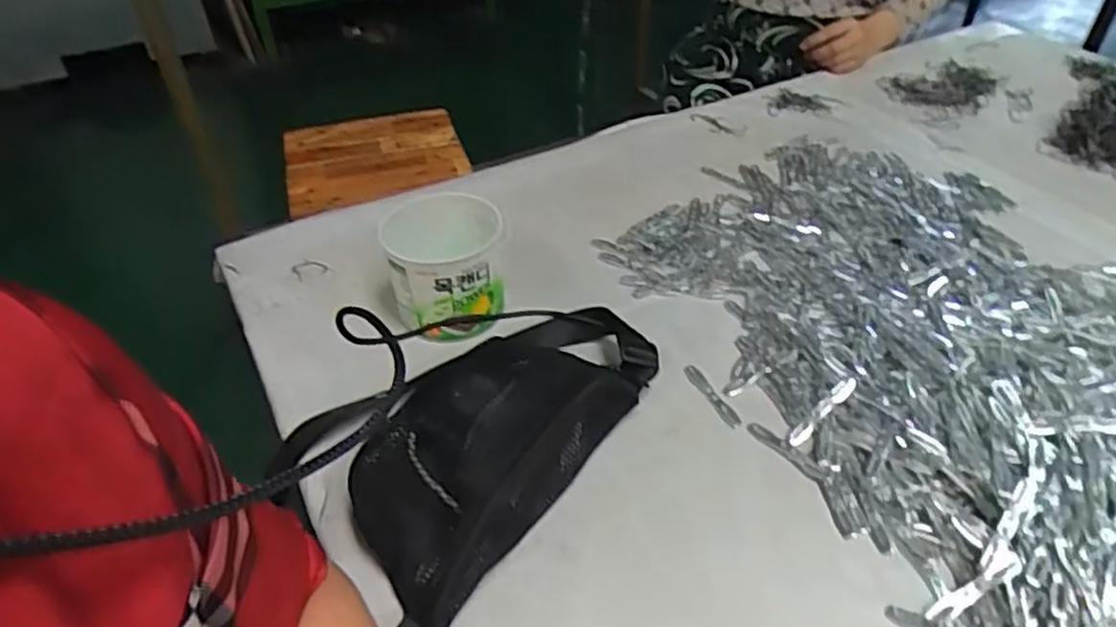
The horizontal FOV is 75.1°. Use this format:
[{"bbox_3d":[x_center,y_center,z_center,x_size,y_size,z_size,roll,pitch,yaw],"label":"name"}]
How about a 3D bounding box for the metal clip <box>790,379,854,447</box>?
[{"bbox_3d":[0.196,0.073,0.539,0.069,0.004,0.012,-42,53,-11],"label":"metal clip"}]

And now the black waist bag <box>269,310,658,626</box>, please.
[{"bbox_3d":[-0.044,0.070,0.508,0.129,0.070,0.276,27,46,27],"label":"black waist bag"}]

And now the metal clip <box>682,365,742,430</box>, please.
[{"bbox_3d":[0.121,0.065,0.568,0.013,0.004,0.069,-15,43,-19],"label":"metal clip"}]

